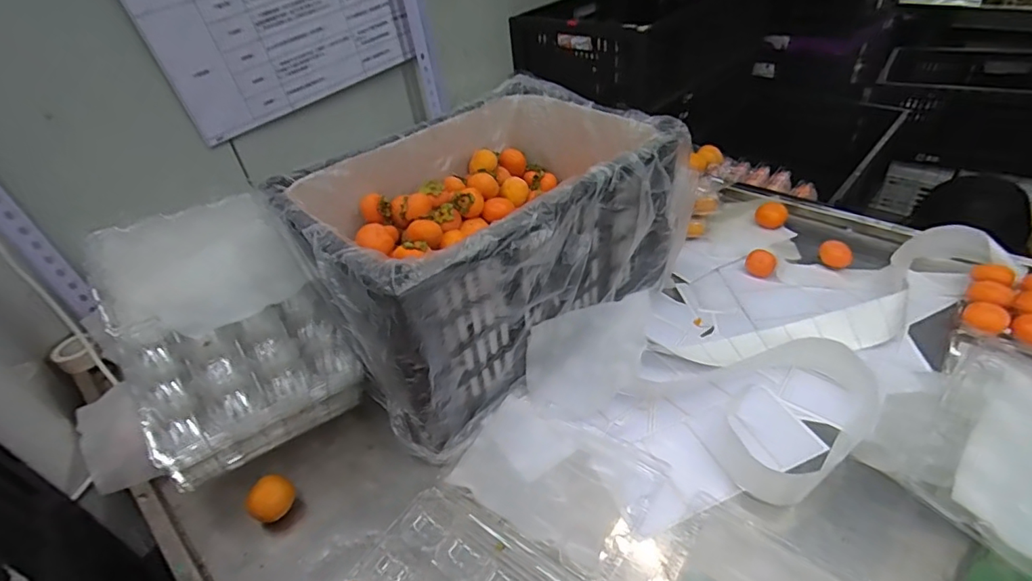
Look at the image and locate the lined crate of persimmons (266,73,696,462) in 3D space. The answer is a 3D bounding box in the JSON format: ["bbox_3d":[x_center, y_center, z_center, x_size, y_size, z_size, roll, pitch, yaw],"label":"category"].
[{"bbox_3d":[-0.040,-0.075,0.755,0.504,0.274,0.360,-32,45,-28],"label":"lined crate of persimmons"}]

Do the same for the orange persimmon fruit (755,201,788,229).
[{"bbox_3d":[0.490,-0.141,0.958,0.052,0.049,0.045,17,45,27],"label":"orange persimmon fruit"}]

